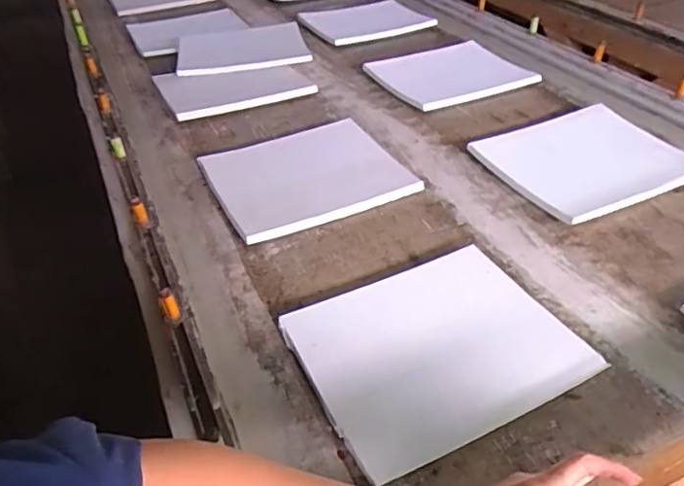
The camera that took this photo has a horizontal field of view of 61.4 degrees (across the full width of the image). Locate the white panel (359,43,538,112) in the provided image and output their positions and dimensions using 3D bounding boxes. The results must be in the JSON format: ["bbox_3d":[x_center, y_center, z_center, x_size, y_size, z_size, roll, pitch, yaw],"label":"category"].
[{"bbox_3d":[0.209,-0.340,1.155,0.284,0.023,0.232,-21,41,-20],"label":"white panel"}]

